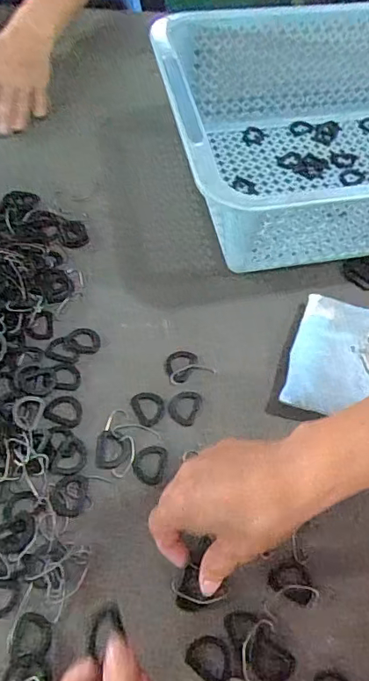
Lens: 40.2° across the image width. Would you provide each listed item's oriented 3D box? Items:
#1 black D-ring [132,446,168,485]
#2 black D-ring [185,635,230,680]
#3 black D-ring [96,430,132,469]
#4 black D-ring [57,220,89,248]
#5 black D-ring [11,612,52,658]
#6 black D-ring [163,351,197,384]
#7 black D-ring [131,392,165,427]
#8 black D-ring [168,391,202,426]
[{"bbox_3d":[-0.026,0.095,0.385,0.026,0.004,0.030,0,58,-4],"label":"black D-ring"},{"bbox_3d":[0.017,0.202,0.321,0.030,0.004,0.024,29,61,14],"label":"black D-ring"},{"bbox_3d":[-0.055,0.083,0.387,0.026,0.004,0.030,0,58,-4],"label":"black D-ring"},{"bbox_3d":[-0.112,-0.108,0.503,0.028,0.004,0.037,-15,60,-13],"label":"black D-ring"},{"bbox_3d":[-0.099,0.190,0.325,0.025,0.004,0.024,3,58,-2],"label":"black D-ring"},{"bbox_3d":[-0.004,0.020,0.432,0.026,0.004,0.032,34,62,17],"label":"black D-ring"},{"bbox_3d":[-0.029,0.054,0.410,0.024,0.004,0.029,-23,62,-17],"label":"black D-ring"},{"bbox_3d":[0.000,0.054,0.413,0.025,0.004,0.031,23,59,10],"label":"black D-ring"}]

